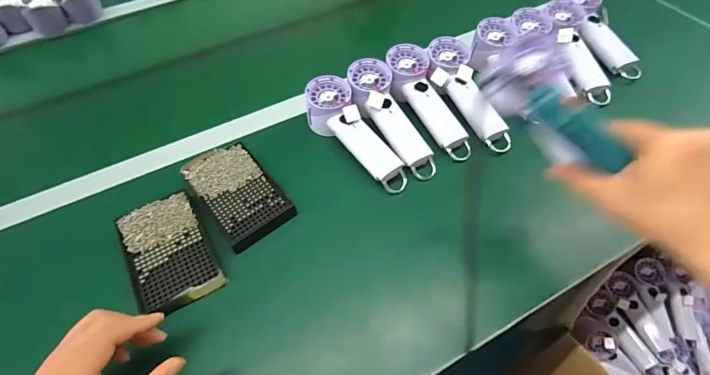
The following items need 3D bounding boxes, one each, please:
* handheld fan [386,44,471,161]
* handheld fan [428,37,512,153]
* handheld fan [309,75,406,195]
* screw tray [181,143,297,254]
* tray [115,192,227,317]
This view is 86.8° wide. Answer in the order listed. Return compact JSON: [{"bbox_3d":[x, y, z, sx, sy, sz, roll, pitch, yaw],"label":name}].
[{"bbox_3d":[0.105,-0.125,0.542,0.068,0.034,0.192,-23,74,-13],"label":"handheld fan"},{"bbox_3d":[0.164,-0.138,0.545,0.064,0.032,0.192,-21,76,-12],"label":"handheld fan"},{"bbox_3d":[-0.004,-0.072,0.507,0.064,0.053,0.186,-27,59,-16],"label":"handheld fan"},{"bbox_3d":[-0.149,0.004,0.478,0.083,0.020,0.142,-34,61,-20],"label":"screw tray"},{"bbox_3d":[-0.215,0.072,0.430,0.084,0.014,0.141,-28,59,-16],"label":"tray"}]

